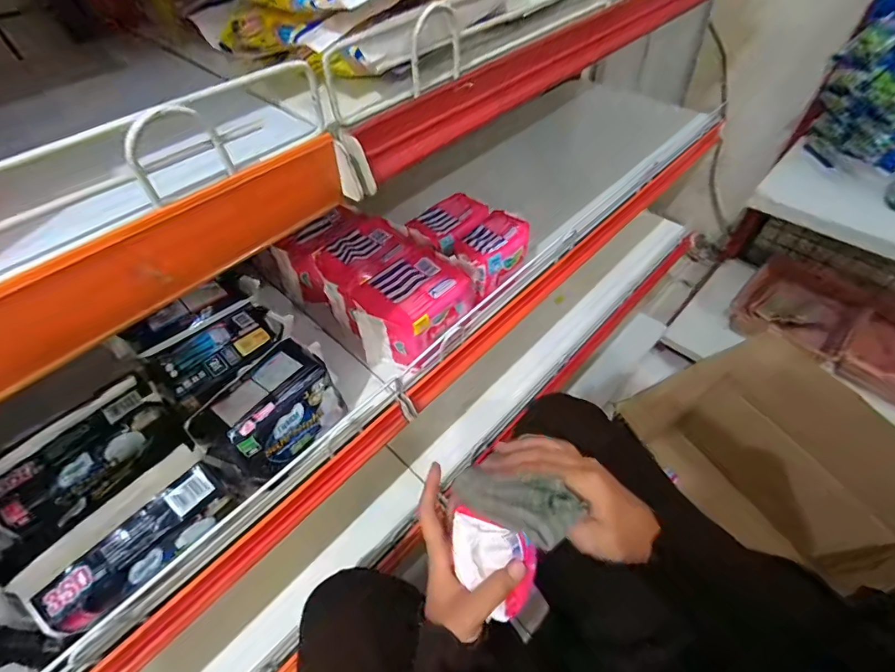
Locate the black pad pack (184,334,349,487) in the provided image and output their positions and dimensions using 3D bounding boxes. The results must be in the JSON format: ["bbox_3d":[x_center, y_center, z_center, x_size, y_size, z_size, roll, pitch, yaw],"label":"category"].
[{"bbox_3d":[-0.168,0.075,0.408,0.071,0.073,0.121,31,59,24],"label":"black pad pack"}]

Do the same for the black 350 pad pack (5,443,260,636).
[{"bbox_3d":[-0.244,0.157,0.340,0.047,0.057,0.151,37,62,27],"label":"black 350 pad pack"}]

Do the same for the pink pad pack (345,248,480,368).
[{"bbox_3d":[-0.037,-0.030,0.492,0.088,0.086,0.132,30,59,24],"label":"pink pad pack"}]

